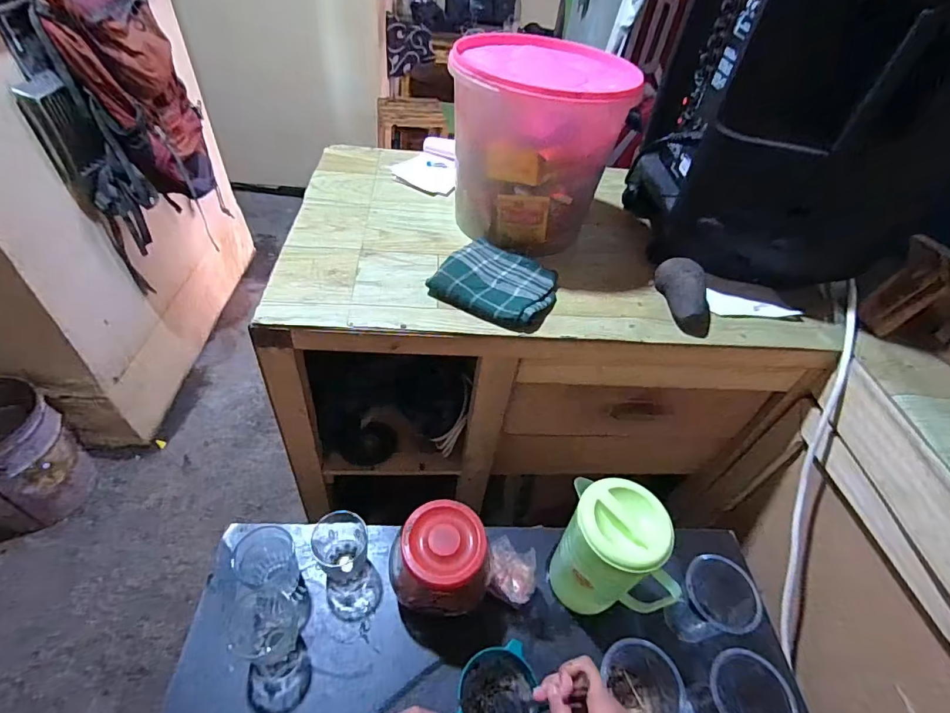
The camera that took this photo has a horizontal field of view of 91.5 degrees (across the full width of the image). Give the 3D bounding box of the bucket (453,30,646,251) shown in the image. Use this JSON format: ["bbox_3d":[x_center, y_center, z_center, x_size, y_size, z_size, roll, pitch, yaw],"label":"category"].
[{"bbox_3d":[0.089,-0.317,0.701,0.243,0.224,0.228,11,47,3],"label":"bucket"}]

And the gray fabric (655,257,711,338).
[{"bbox_3d":[0.304,-0.090,0.652,0.064,0.055,0.132,-2,61,-8],"label":"gray fabric"}]

